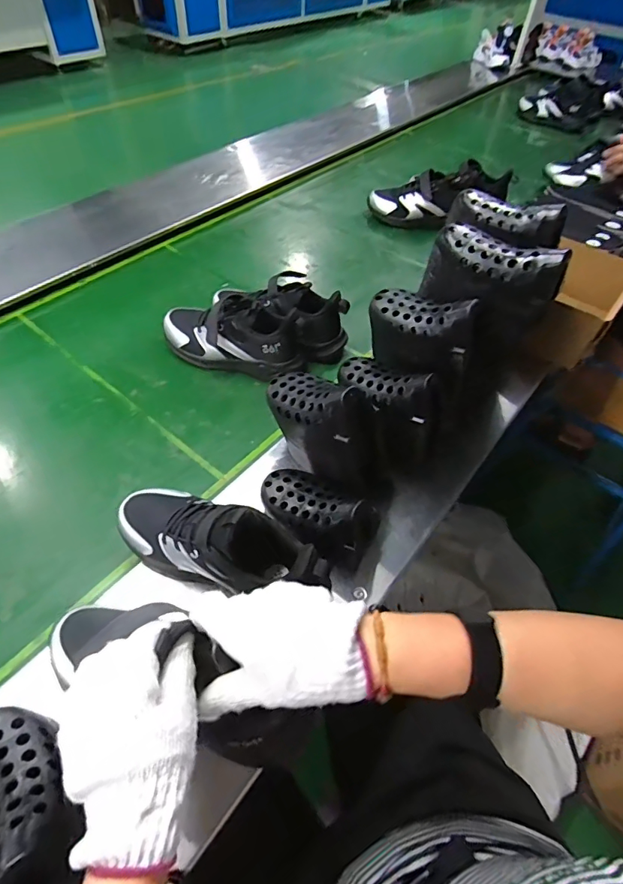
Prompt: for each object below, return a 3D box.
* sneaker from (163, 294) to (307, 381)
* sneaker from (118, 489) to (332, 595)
[{"bbox_3d":[-0.129,-0.170,0.732,0.242,0.103,0.085,14,52,7],"label":"sneaker"},{"bbox_3d":[-0.109,0.094,0.465,0.215,0.094,0.083,9,50,25],"label":"sneaker"}]

